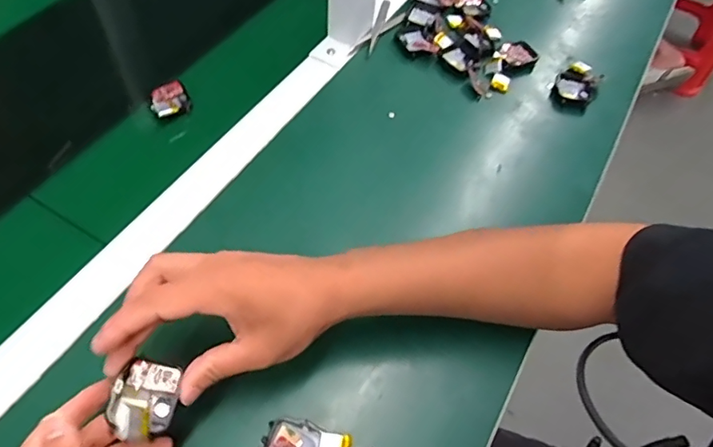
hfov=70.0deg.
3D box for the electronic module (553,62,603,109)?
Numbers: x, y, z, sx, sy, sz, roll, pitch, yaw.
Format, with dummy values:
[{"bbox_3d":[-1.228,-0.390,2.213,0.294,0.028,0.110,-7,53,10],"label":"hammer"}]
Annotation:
[{"bbox_3d":[0.256,-0.159,0.595,0.045,0.018,0.076,33,60,16],"label":"electronic module"}]

